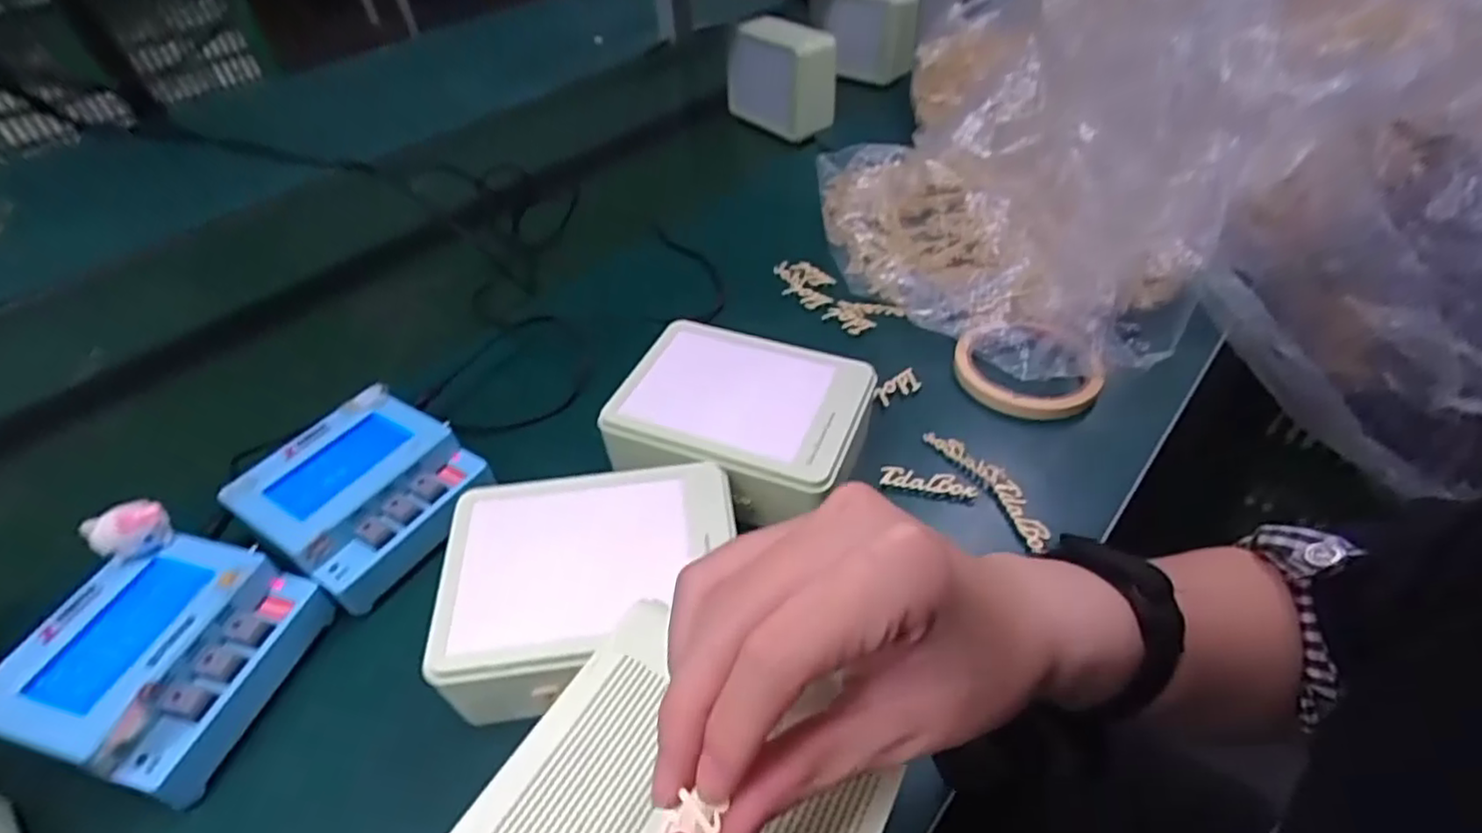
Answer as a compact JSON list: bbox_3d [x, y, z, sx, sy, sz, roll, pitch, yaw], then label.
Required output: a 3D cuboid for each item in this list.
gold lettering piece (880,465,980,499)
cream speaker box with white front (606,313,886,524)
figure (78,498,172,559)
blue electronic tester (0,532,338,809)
[{"bbox_3d":[0.112,0.037,0.413,0.056,0.009,0.009,7,45,12],"label":"gold lettering piece"},{"bbox_3d":[0.000,0.003,0.417,0.146,0.051,0.107,15,47,20],"label":"cream speaker box with white front"},{"bbox_3d":[-0.300,0.057,0.343,0.018,0.027,0.030,24,51,27],"label":"figure"},{"bbox_3d":[-0.269,0.116,0.330,0.100,0.052,0.102,8,45,13],"label":"blue electronic tester"}]

